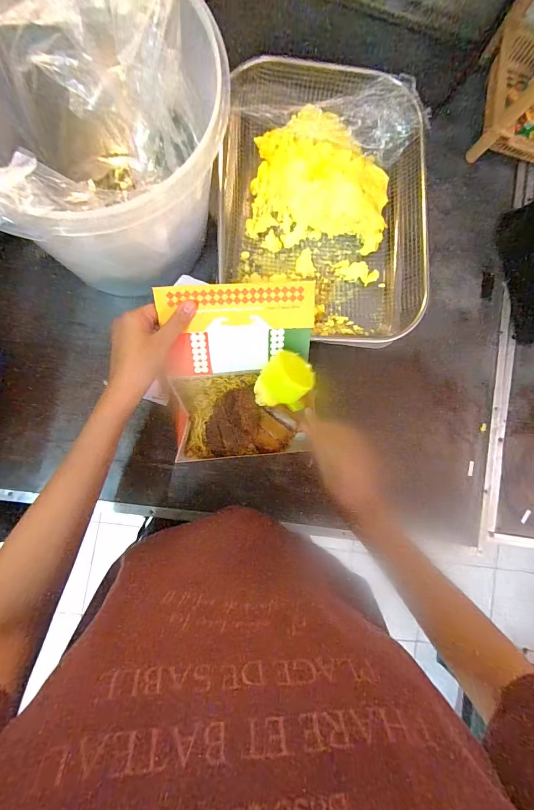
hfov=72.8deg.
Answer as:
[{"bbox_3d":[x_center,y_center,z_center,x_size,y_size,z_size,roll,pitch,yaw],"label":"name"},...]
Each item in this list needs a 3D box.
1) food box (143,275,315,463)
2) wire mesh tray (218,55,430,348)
[{"bbox_3d":[-0.037,-0.033,0.440,0.177,0.105,0.200,0,88,-8],"label":"food box"},{"bbox_3d":[0.078,-0.265,0.489,0.273,0.058,0.365,0,88,-8],"label":"wire mesh tray"}]

